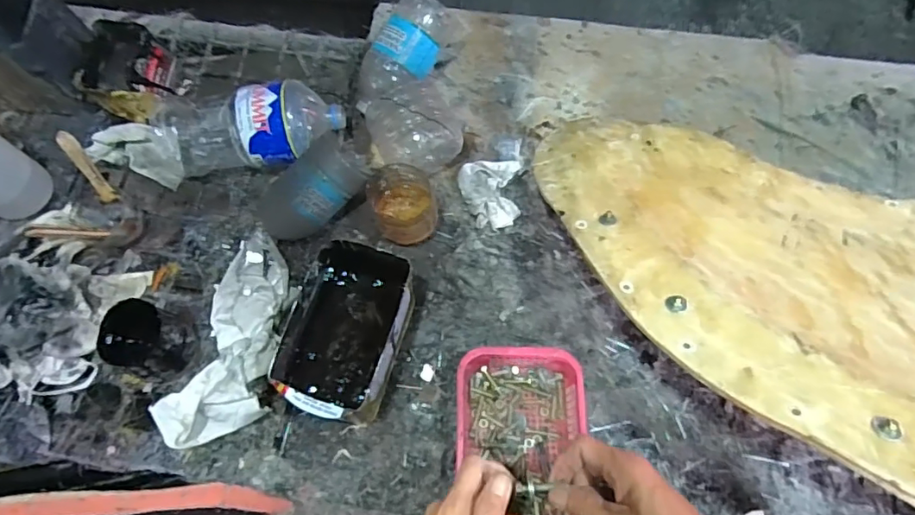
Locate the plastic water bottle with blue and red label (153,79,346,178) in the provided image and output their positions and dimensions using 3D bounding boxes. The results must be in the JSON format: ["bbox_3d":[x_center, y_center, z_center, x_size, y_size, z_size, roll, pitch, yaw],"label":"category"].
[{"bbox_3d":[-0.264,-0.165,0.700,0.225,0.109,0.105,-2,72,2],"label":"plastic water bottle with blue and red label"}]

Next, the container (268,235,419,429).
[{"bbox_3d":[-0.121,0.081,0.594,0.116,0.110,0.173,16,73,7],"label":"container"}]

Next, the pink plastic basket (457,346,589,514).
[{"bbox_3d":[0.066,0.212,0.558,0.131,0.060,0.231,1,72,2],"label":"pink plastic basket"}]

